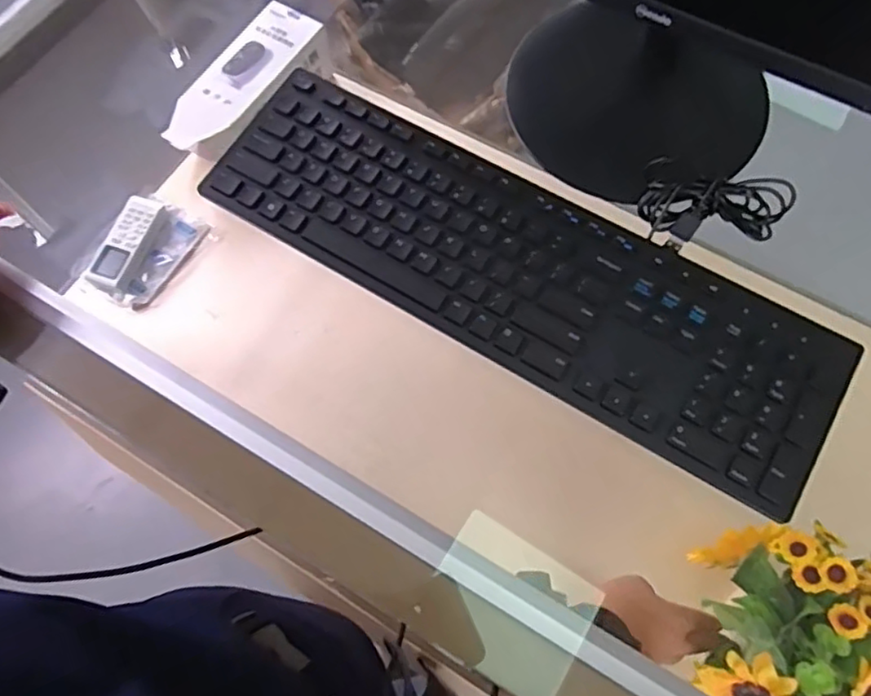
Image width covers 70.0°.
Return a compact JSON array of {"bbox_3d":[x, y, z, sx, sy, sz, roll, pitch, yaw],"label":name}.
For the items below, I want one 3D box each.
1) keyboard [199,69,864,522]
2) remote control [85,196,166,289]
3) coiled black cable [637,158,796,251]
[{"bbox_3d":[0.048,-0.056,0.421,0.445,0.017,0.127,30,73,12],"label":"keyboard"},{"bbox_3d":[-0.383,-0.133,0.776,0.046,0.026,0.126,18,71,8],"label":"remote control"},{"bbox_3d":[0.192,-0.095,0.428,0.097,0.027,0.050,12,70,5],"label":"coiled black cable"}]

